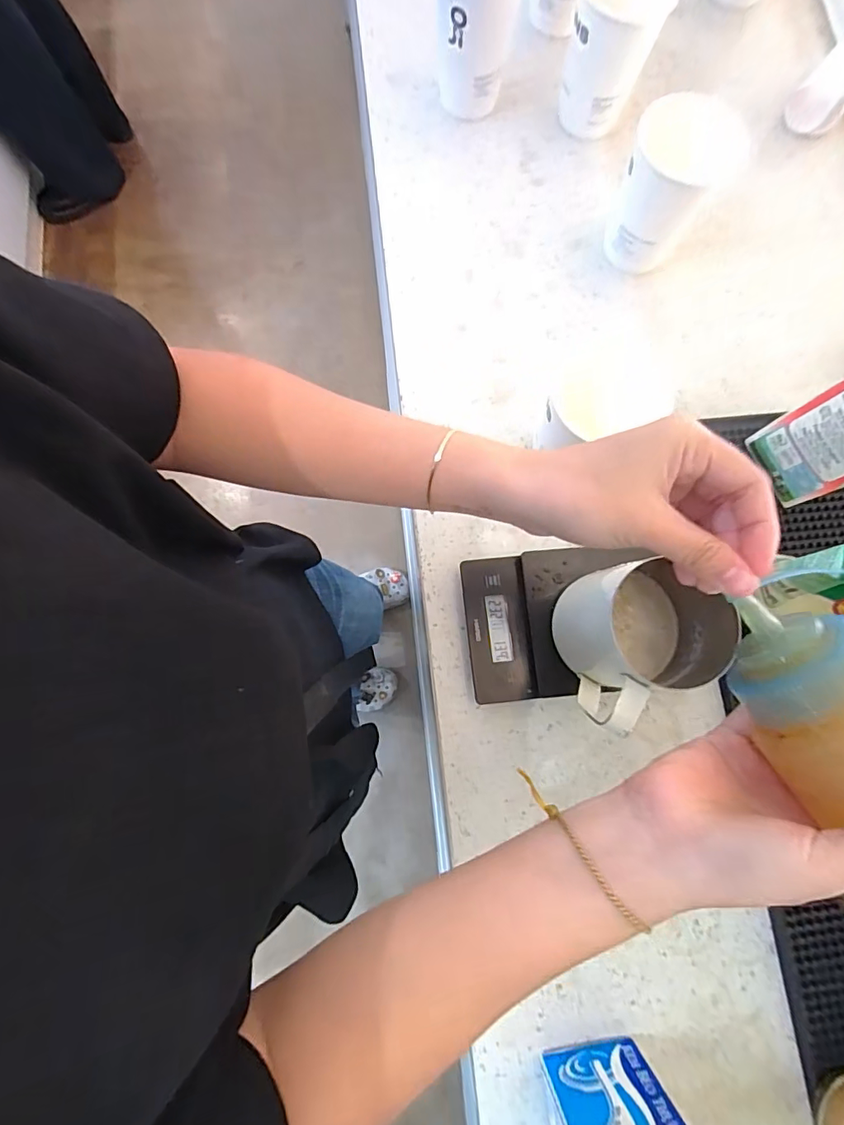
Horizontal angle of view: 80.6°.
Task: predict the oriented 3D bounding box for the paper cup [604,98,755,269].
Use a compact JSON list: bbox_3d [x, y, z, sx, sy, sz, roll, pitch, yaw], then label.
[{"bbox_3d":[0.222,-0.339,0.455,0.084,0.120,0.075,32,81,6],"label":"paper cup"}]

